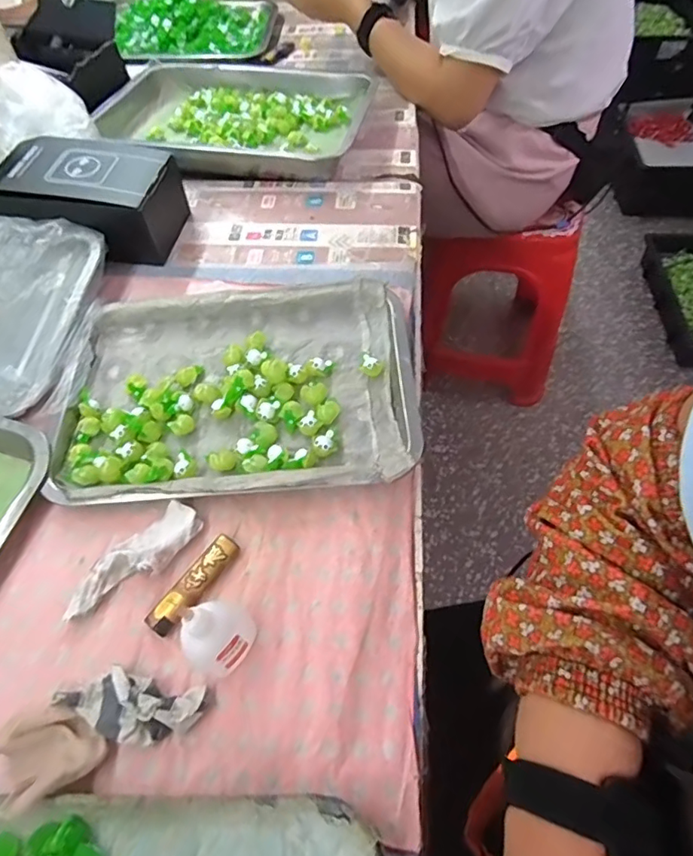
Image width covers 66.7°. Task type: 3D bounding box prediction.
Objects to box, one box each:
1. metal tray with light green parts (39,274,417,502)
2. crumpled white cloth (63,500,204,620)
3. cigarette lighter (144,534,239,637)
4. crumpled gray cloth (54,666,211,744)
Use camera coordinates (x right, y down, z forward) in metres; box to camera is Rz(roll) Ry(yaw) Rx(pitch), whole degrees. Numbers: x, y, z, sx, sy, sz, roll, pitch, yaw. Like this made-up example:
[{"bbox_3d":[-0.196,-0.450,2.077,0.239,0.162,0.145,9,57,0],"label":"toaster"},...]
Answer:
[{"bbox_3d":[-0.095,-0.035,0.464,0.294,0.027,0.212,-6,59,-1],"label":"metal tray with light green parts"},{"bbox_3d":[-0.159,0.098,0.392,0.038,0.019,0.108,40,68,22],"label":"crumpled white cloth"},{"bbox_3d":[-0.111,0.114,0.385,0.022,0.012,0.079,35,66,20],"label":"cigarette lighter"},{"bbox_3d":[-0.139,0.180,0.341,0.093,0.021,0.038,9,60,7],"label":"crumpled gray cloth"}]

